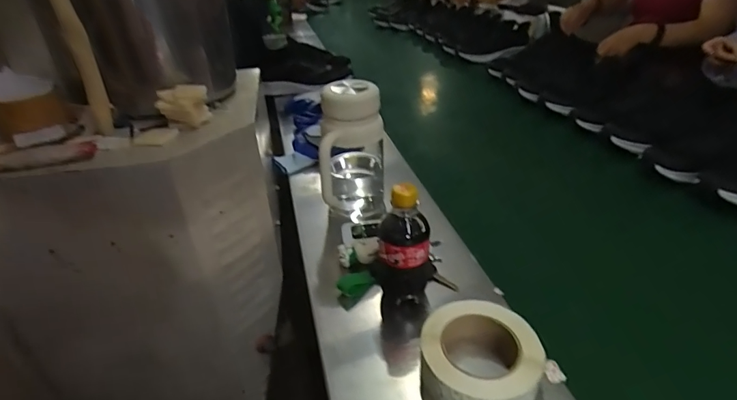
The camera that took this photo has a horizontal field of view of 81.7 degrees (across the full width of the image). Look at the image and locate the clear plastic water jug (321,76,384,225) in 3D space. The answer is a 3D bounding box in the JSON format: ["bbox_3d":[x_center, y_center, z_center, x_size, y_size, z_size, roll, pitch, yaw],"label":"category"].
[{"bbox_3d":[-0.025,-0.077,0.691,0.093,0.208,0.122,-1,32,3],"label":"clear plastic water jug"}]

